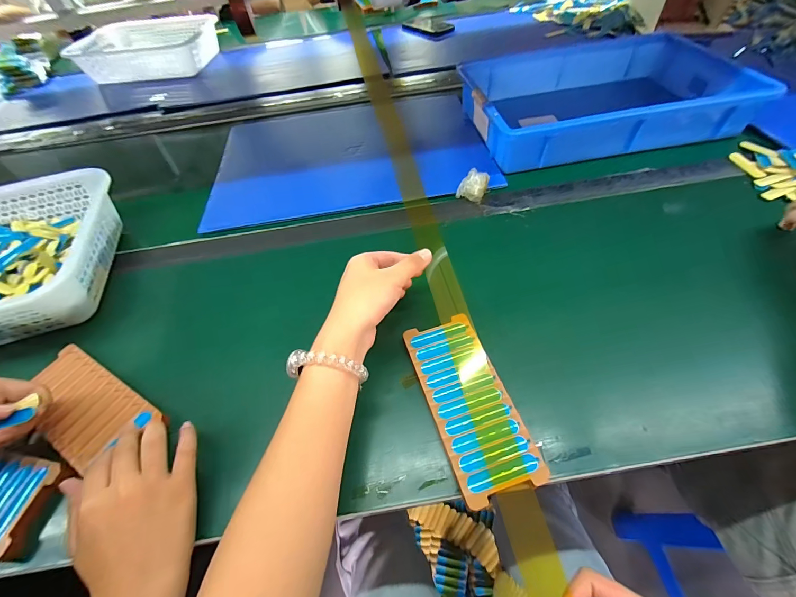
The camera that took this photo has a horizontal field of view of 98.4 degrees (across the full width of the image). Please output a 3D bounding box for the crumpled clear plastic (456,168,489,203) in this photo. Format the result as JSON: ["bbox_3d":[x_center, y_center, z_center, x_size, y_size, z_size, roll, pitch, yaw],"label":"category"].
[{"bbox_3d":[0.112,-0.166,0.516,0.045,0.040,0.033,3,54,8],"label":"crumpled clear plastic"}]

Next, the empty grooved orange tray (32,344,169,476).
[{"bbox_3d":[-0.322,0.109,0.350,0.157,0.017,0.076,22,58,20],"label":"empty grooved orange tray"}]

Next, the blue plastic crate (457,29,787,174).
[{"bbox_3d":[0.348,-0.386,0.639,0.435,0.078,0.342,-10,53,-2],"label":"blue plastic crate"}]

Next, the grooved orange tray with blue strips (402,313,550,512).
[{"bbox_3d":[0.066,0.094,0.329,0.074,0.007,0.169,-16,54,-7],"label":"grooved orange tray with blue strips"}]

